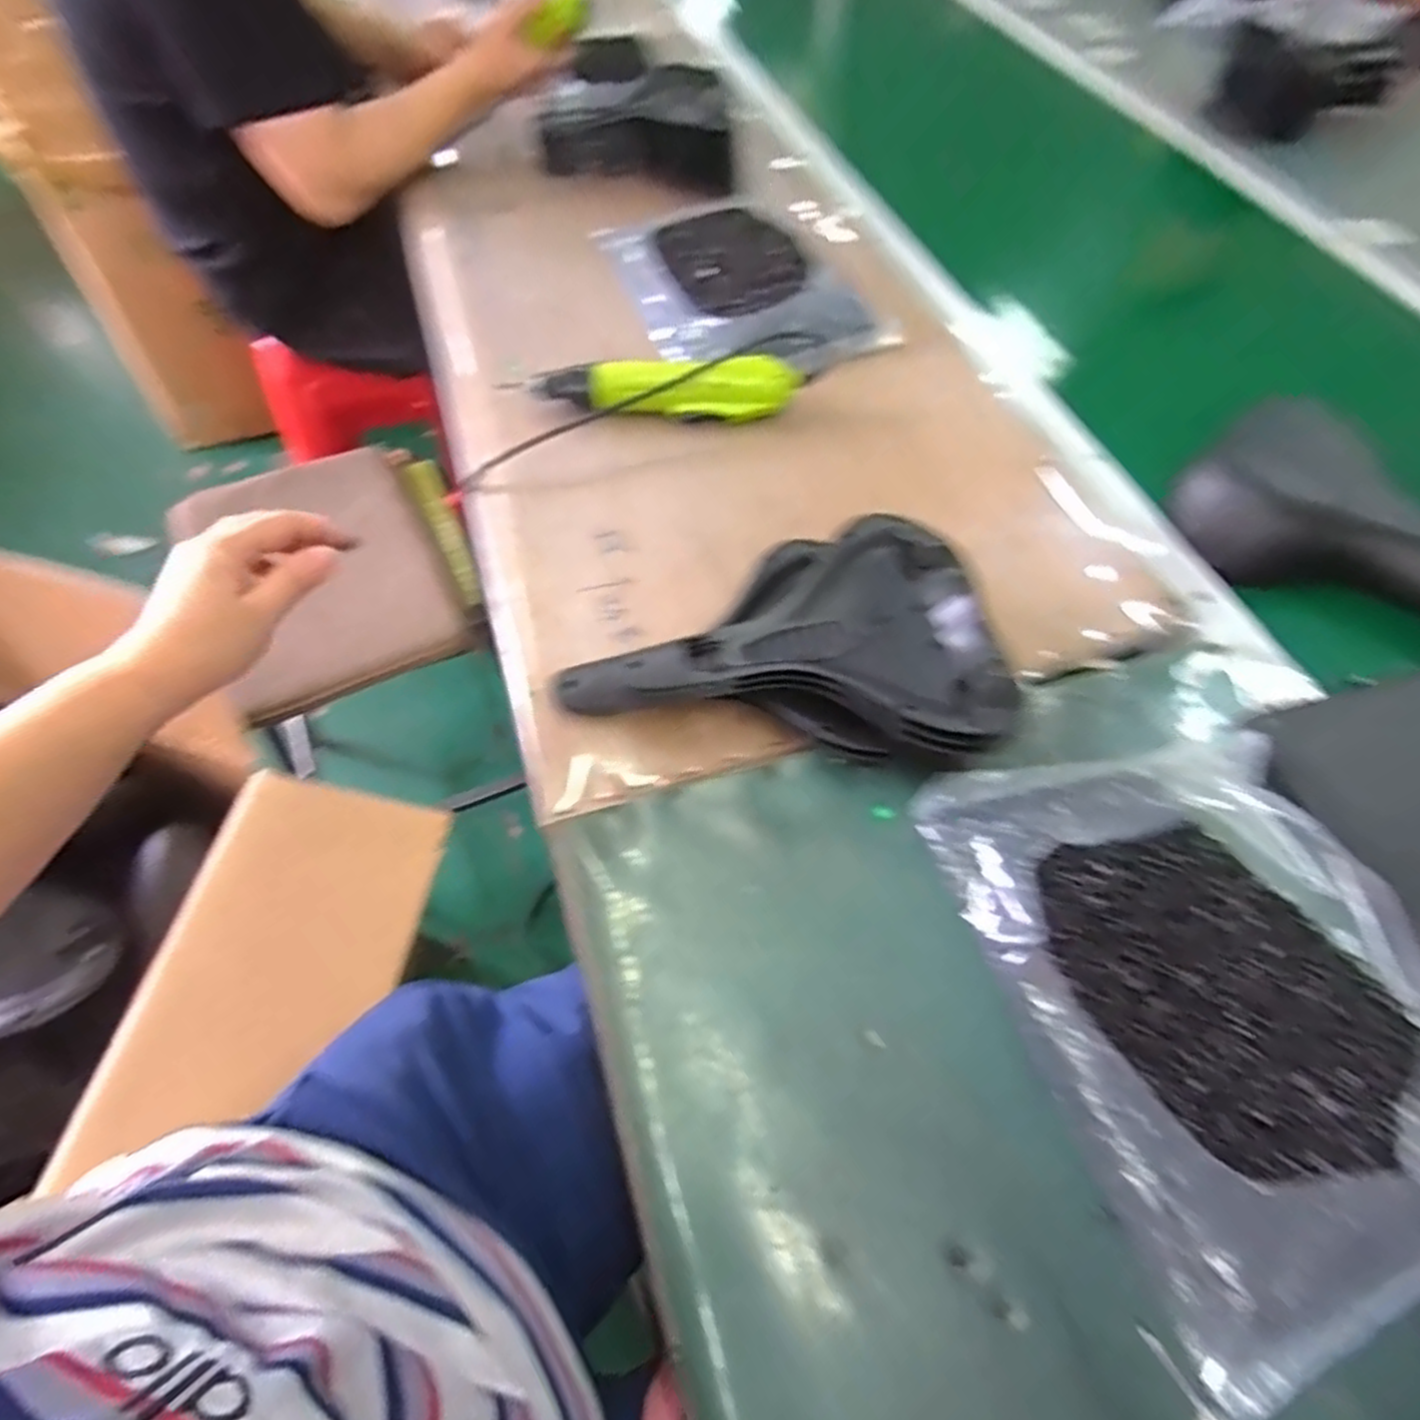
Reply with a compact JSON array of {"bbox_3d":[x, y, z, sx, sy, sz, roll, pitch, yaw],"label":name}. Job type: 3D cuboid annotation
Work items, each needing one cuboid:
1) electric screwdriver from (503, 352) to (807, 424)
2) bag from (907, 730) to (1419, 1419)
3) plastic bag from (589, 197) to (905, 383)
[{"bbox_3d":[-0.046,-0.291,0.679,0.267,0.039,0.049,-6,57,0],"label":"electric screwdriver"},{"bbox_3d":[0.282,0.144,0.413,0.227,0.035,0.294,-15,59,-10],"label":"bag"},{"bbox_3d":[0.027,-0.435,0.777,0.208,0.034,0.288,-20,60,-13],"label":"plastic bag"}]

